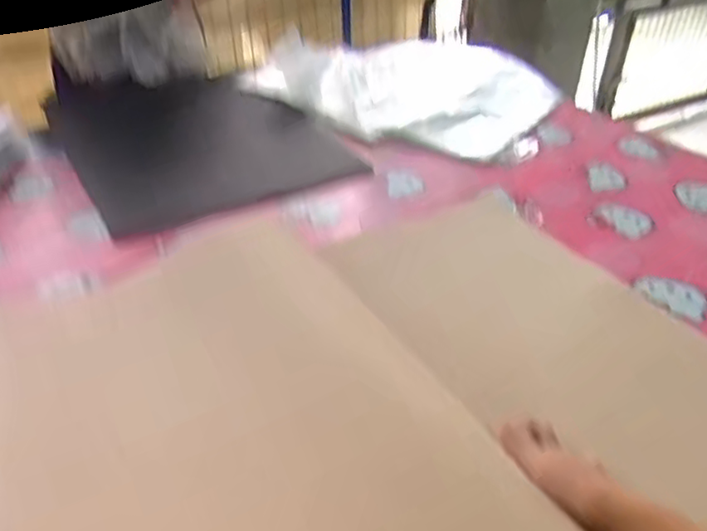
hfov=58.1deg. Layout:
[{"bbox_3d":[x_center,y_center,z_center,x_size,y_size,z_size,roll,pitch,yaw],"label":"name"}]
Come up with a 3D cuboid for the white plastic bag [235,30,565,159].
[{"bbox_3d":[0.117,-0.358,1.200,0.496,0.061,0.456,28,43,27],"label":"white plastic bag"}]

